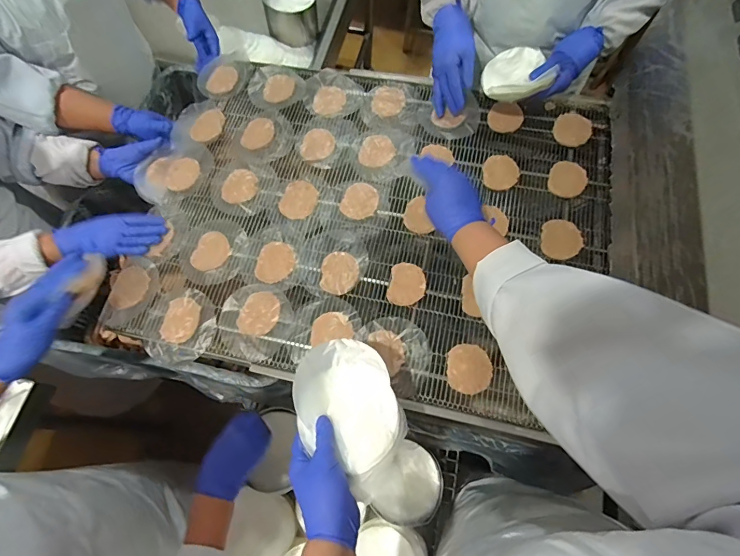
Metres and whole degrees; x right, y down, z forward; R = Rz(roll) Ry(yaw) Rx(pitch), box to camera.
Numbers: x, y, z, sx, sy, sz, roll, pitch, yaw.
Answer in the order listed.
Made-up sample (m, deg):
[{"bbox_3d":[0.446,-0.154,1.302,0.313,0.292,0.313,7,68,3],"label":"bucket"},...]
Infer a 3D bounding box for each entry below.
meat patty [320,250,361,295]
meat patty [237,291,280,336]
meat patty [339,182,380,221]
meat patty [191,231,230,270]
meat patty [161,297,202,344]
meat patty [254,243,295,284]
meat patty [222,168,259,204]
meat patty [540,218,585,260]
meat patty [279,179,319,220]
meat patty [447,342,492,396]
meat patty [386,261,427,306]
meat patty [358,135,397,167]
[{"bbox_3d":[-0.049,-0.010,0.667,0.063,0.011,0.072,-2,66,1],"label":"meat patty"},{"bbox_3d":[-0.175,0.056,0.648,0.060,0.005,0.072,24,70,12],"label":"meat patty"},{"bbox_3d":[-0.017,-0.137,0.718,0.063,0.004,0.074,16,68,9],"label":"meat patty"},{"bbox_3d":[-0.269,-0.044,0.691,0.056,0.011,0.069,24,70,12],"label":"meat patty"},{"bbox_3d":[-0.301,0.067,0.652,0.054,0.007,0.072,6,67,5],"label":"meat patty"},{"bbox_3d":[-0.156,-0.026,0.681,0.061,0.005,0.071,4,67,4],"label":"meat patty"},{"bbox_3d":[-0.238,-0.169,0.743,0.065,0.004,0.070,4,67,4],"label":"meat patty"},{"bbox_3d":[0.313,-0.063,0.663,0.063,0.015,0.068,7,67,5],"label":"meat patty"},{"bbox_3d":[-0.126,-0.140,0.725,0.062,0.004,0.078,17,68,9],"label":"meat patty"},{"bbox_3d":[0.145,0.132,0.596,0.062,0.014,0.069,1,67,3],"label":"meat patty"},{"bbox_3d":[0.060,0.010,0.651,0.056,0.011,0.070,11,67,7],"label":"meat patty"},{"bbox_3d":[0.015,-0.236,0.755,0.062,0.004,0.070,13,68,8],"label":"meat patty"}]

